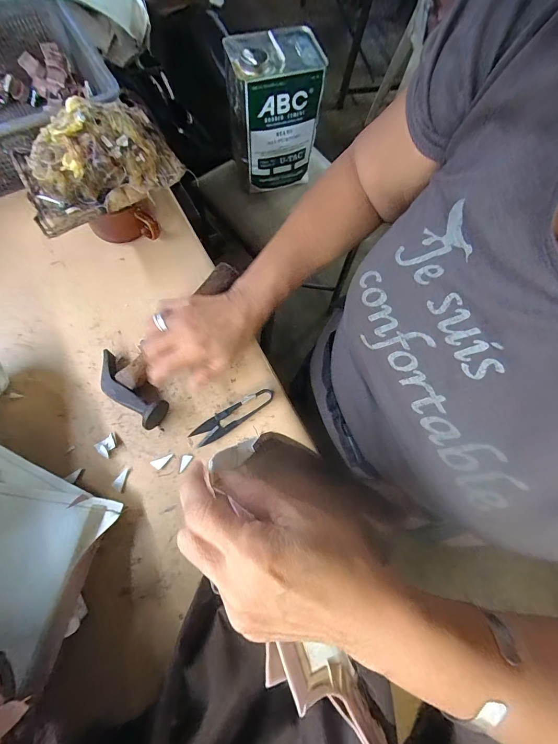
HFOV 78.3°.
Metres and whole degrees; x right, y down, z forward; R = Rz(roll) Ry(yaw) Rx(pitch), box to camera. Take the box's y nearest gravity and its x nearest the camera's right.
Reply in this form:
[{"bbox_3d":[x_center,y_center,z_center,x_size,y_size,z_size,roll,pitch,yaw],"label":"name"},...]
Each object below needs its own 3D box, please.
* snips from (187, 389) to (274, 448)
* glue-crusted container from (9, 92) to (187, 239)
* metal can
[{"bbox_3d":[-0.050,0.047,0.375,0.098,0.006,0.024,-33,77,-14],"label":"snips"},{"bbox_3d":[-0.198,-0.236,0.357,0.162,0.065,0.110,-34,77,-14],"label":"glue-crusted container"},{"bbox_3d":[-0.013,-0.500,0.678,0.162,0.225,0.112,-21,74,-11],"label":"metal can"}]

